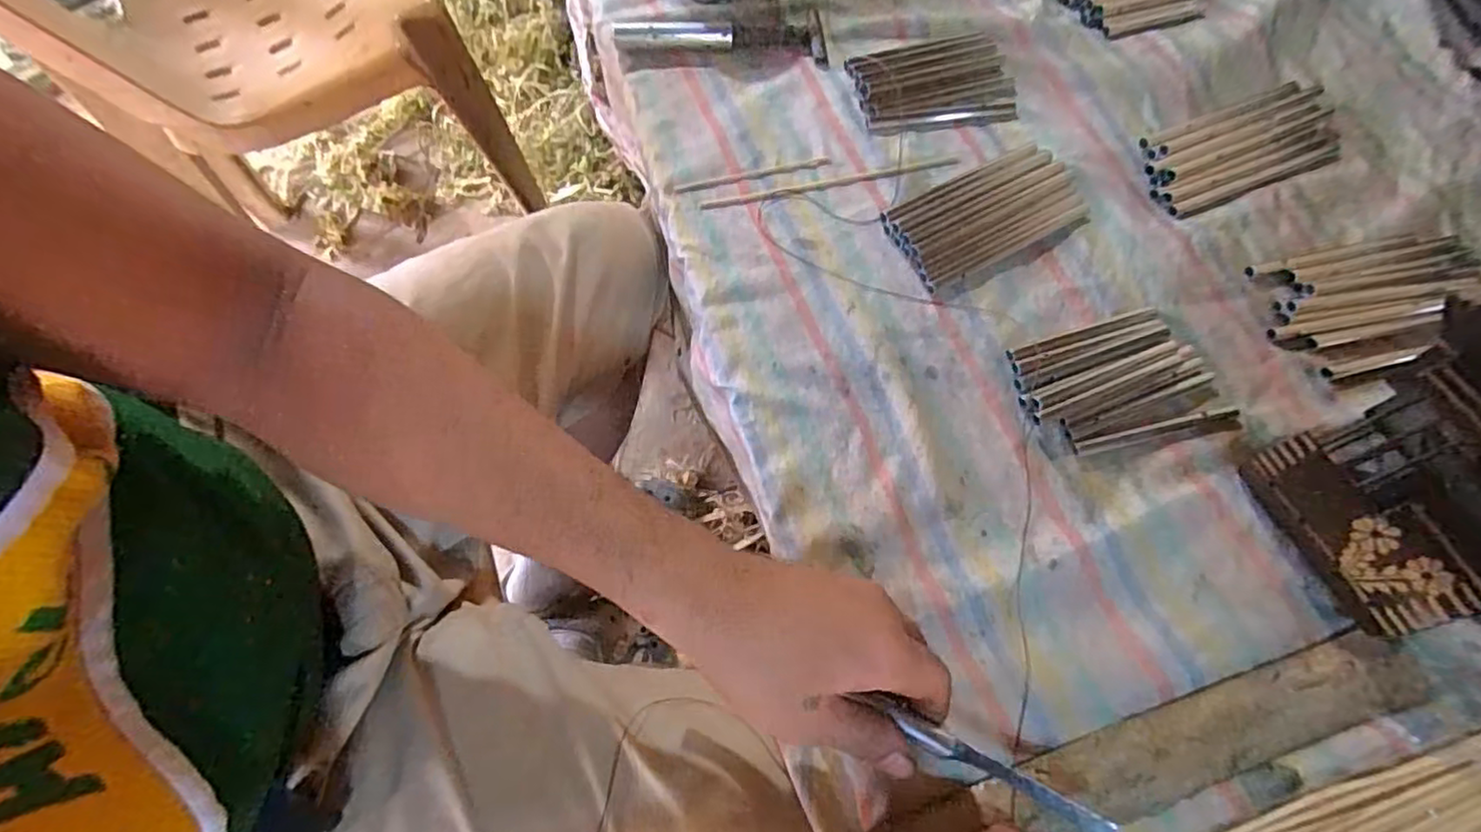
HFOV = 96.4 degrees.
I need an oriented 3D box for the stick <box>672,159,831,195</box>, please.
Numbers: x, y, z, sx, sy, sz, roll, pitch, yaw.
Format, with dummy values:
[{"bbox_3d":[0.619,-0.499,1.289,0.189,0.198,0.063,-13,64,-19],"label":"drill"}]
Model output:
[{"bbox_3d":[0.008,-0.174,0.475,0.114,0.006,0.010,-12,67,-6],"label":"stick"}]

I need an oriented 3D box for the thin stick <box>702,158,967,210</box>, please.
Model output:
[{"bbox_3d":[0.064,-0.167,0.475,0.184,0.006,0.010,-10,67,-6],"label":"thin stick"}]

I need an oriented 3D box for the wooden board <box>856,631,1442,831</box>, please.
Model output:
[{"bbox_3d":[0.199,0.175,0.329,0.305,0.011,0.041,-17,68,-8],"label":"wooden board"}]

